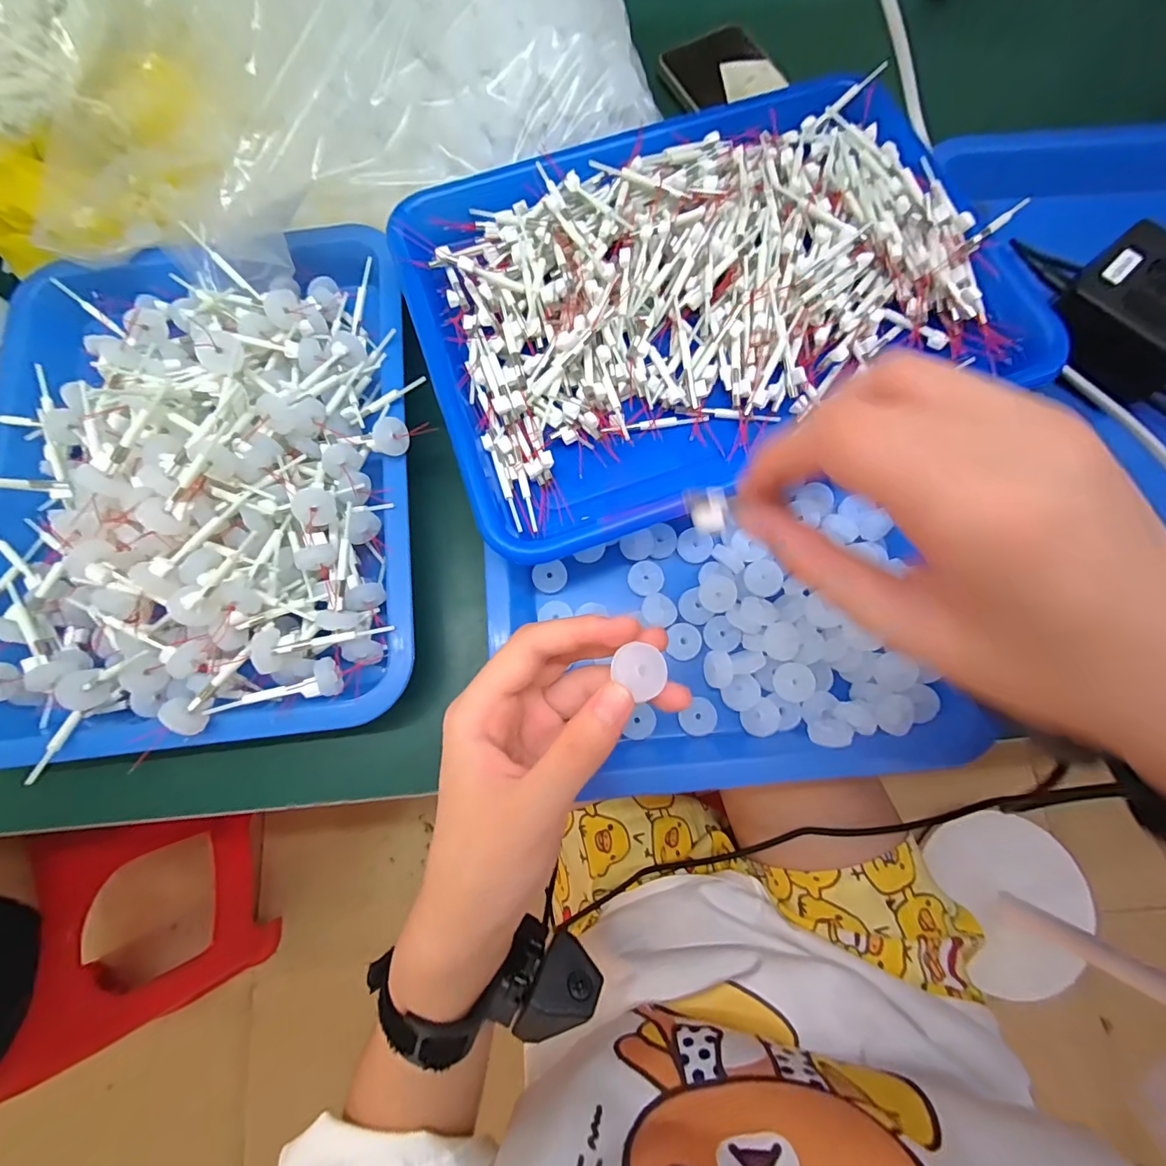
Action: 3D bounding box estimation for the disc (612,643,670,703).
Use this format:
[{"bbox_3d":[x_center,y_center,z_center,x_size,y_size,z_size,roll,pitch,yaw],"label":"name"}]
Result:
[{"bbox_3d":[0.021,0.032,0.179,0.019,0.005,0.018,0,77,1],"label":"disc"}]

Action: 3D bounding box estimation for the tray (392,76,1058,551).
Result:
[{"bbox_3d":[0.071,-0.170,0.298,0.330,0.044,0.238,-19,78,-3],"label":"tray"}]

